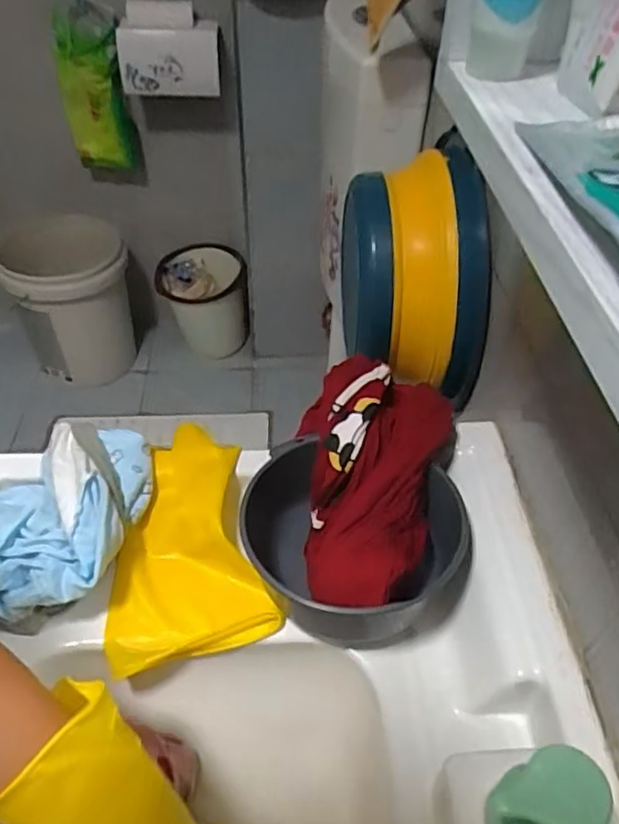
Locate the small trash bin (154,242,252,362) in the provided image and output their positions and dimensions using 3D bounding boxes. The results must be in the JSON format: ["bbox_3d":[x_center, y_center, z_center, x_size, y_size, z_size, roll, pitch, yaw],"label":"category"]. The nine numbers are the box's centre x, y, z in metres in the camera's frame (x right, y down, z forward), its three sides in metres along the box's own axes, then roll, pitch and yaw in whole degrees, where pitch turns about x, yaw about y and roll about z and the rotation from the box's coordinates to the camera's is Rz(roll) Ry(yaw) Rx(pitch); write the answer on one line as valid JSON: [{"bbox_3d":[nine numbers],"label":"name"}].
[{"bbox_3d":[-0.290,-0.291,1.750,0.241,0.287,0.205,-8,47,-9],"label":"small trash bin"}]

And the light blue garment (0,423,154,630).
[{"bbox_3d":[-0.202,0.084,0.488,0.122,0.068,0.168,10,46,7],"label":"light blue garment"}]

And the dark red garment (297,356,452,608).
[{"bbox_3d":[0.039,0.051,0.492,0.118,0.105,0.201,13,47,11],"label":"dark red garment"}]

